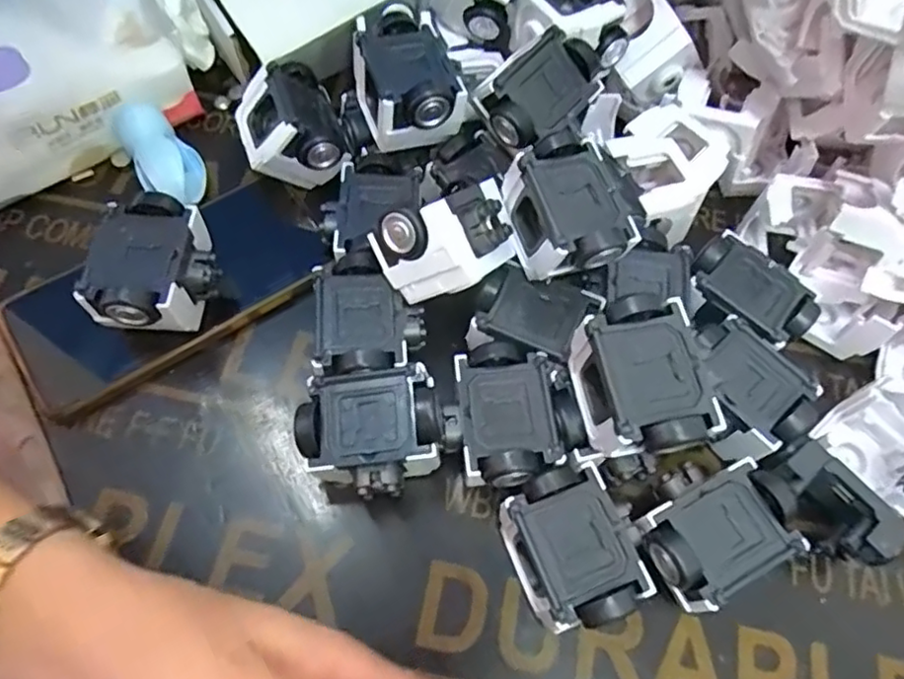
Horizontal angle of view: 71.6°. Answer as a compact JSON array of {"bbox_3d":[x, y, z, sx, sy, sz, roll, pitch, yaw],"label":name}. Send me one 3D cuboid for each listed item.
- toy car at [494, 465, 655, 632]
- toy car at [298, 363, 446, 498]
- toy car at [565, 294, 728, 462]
[{"bbox_3d":[0.052,0.090,0.269,0.051,0.047,0.058,-20,67,-13],"label":"toy car"},{"bbox_3d":[-0.036,0.044,0.285,0.062,0.048,0.057,-4,64,-5],"label":"toy car"},{"bbox_3d":[0.076,0.021,0.261,0.045,0.047,0.061,-8,64,-7],"label":"toy car"}]

